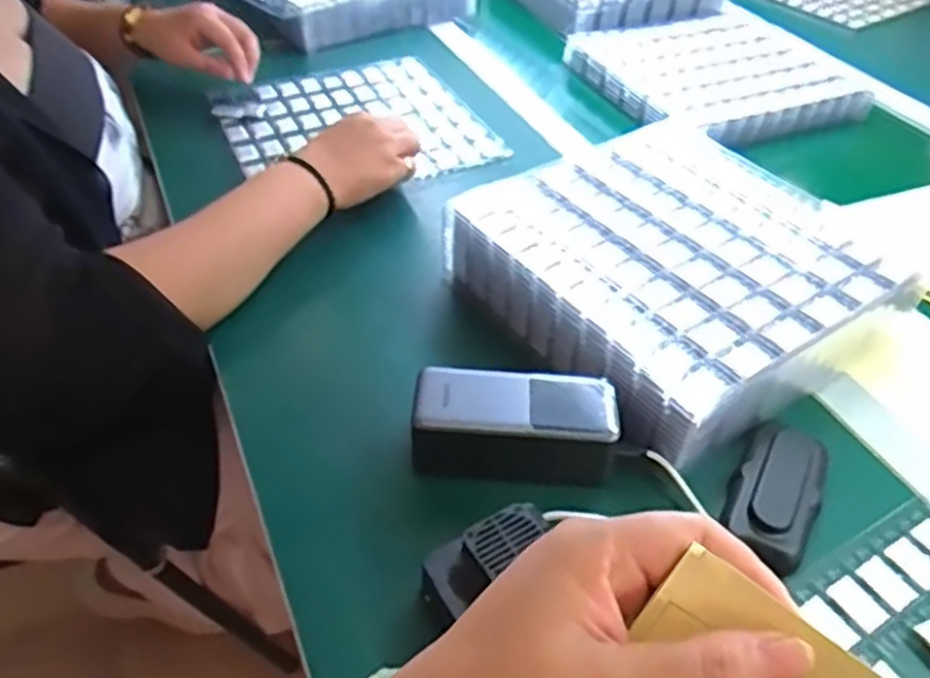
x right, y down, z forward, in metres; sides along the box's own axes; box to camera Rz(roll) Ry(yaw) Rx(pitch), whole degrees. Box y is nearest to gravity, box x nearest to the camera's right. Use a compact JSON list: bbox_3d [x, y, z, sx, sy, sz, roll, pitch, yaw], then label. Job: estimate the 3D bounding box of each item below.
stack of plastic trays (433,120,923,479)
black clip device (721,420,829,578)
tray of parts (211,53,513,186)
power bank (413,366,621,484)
[{"bbox_3d":[0.163,-0.057,0.605,0.271,0.063,0.271,-22,49,-26],"label":"stack of plastic trays"},{"bbox_3d":[0.197,0.095,0.481,0.052,0.024,0.096,24,46,20],"label":"black clip device"},{"bbox_3d":[-0.127,-0.243,0.852,0.264,0.018,0.282,-17,47,-21],"label":"tray of parts"},{"bbox_3d":[0.032,0.059,0.505,0.127,0.054,0.062,3,43,-2],"label":"power bank"}]

